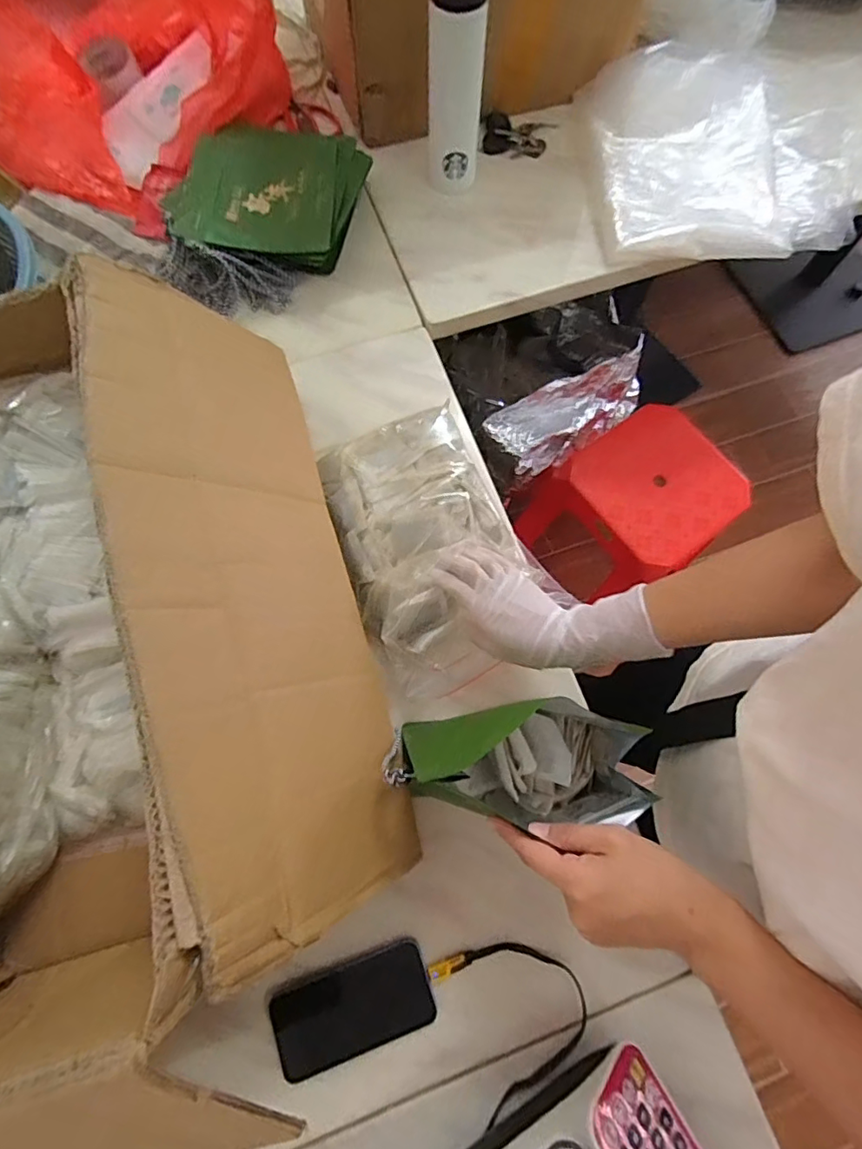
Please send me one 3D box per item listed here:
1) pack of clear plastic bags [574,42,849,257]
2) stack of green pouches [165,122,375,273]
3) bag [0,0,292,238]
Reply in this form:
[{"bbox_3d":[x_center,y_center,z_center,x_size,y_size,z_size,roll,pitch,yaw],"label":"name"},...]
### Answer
[{"bbox_3d":[0.426,-0.610,0.760,0.388,0.052,0.349,-2,73,0],"label":"pack of clear plastic bags"},{"bbox_3d":[-0.223,-0.523,0.712,0.241,0.037,0.231,11,73,4],"label":"stack of green pouches"},{"bbox_3d":[-0.450,-0.698,0.718,0.355,0.185,0.330,22,74,6],"label":"bag"}]

